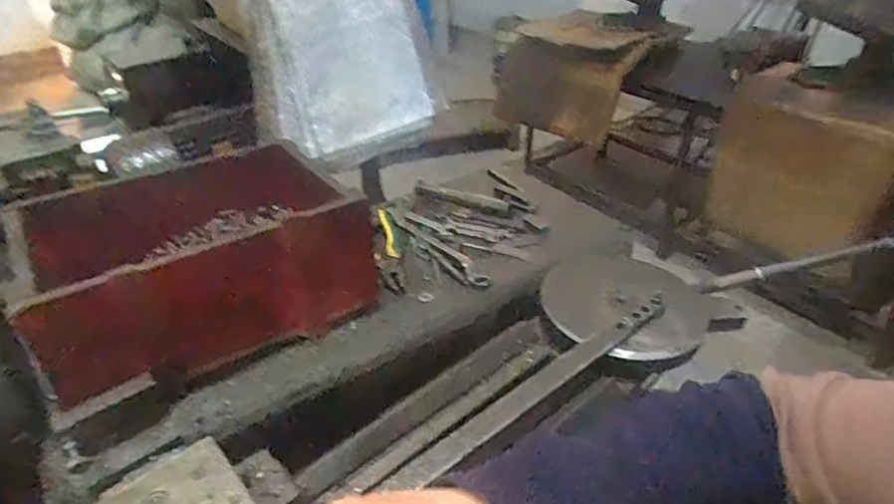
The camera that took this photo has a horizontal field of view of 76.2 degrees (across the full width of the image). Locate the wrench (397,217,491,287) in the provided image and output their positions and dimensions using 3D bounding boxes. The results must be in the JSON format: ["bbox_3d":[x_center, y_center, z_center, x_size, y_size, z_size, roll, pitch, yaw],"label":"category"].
[{"bbox_3d":[-0.011,-0.008,0.849,0.026,0.016,0.221,-24,40,-28],"label":"wrench"}]

